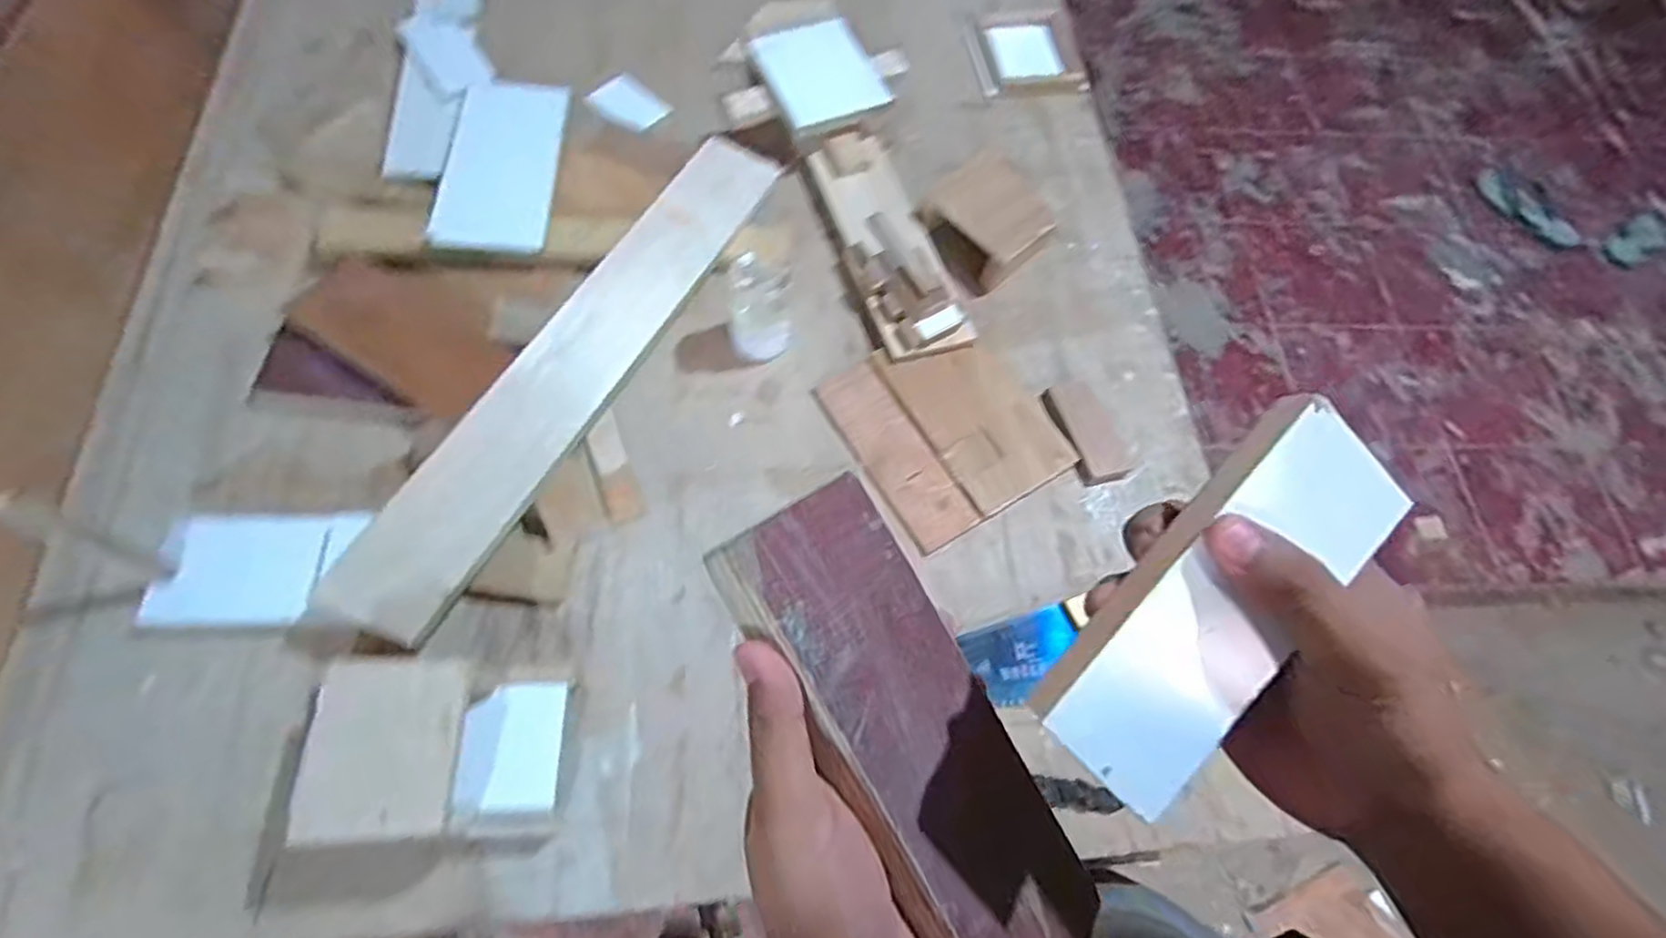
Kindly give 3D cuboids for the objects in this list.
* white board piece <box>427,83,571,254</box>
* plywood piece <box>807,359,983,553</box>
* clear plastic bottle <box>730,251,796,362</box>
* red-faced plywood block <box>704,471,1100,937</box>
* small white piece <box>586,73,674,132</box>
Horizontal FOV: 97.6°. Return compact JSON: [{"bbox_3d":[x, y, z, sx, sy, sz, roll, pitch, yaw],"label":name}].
[{"bbox_3d":[-0.376,-0.350,0.834,0.121,0.012,0.253,1,66,-5],"label":"white board piece"},{"bbox_3d":[0.067,-0.018,0.768,0.076,0.007,0.214,-29,71,-16],"label":"plywood piece"},{"bbox_3d":[-0.076,-0.168,0.761,0.065,0.099,0.068,2,66,-4],"label":"clear plastic bottle"},{"bbox_3d":[0.035,0.108,0.284,0.090,0.013,0.210,-29,89,-52],"label":"red-faced plywood block"},{"bbox_3d":[-0.257,-0.463,0.923,0.095,0.005,0.068,36,68,11],"label":"small white piece"}]

